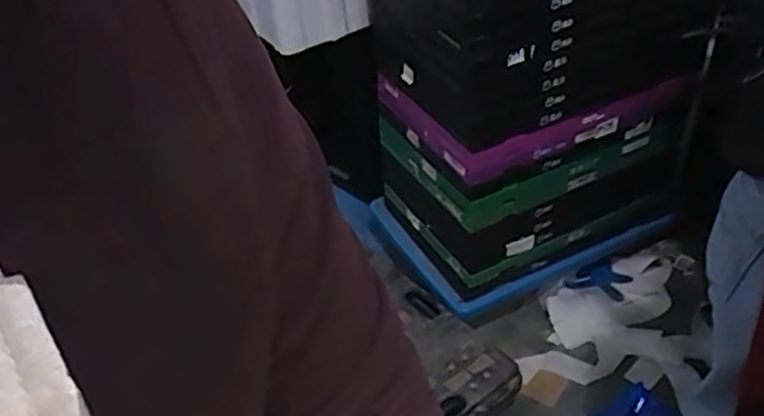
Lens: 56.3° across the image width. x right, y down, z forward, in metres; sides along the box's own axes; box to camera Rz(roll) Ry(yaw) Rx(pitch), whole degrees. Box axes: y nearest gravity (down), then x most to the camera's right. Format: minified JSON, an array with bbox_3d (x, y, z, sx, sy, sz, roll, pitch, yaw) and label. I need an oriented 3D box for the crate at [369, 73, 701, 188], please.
[{"bbox_3d":[0.311,-0.232,1.559,0.511,0.087,0.365,-19,40,-23],"label":"crate"}]

